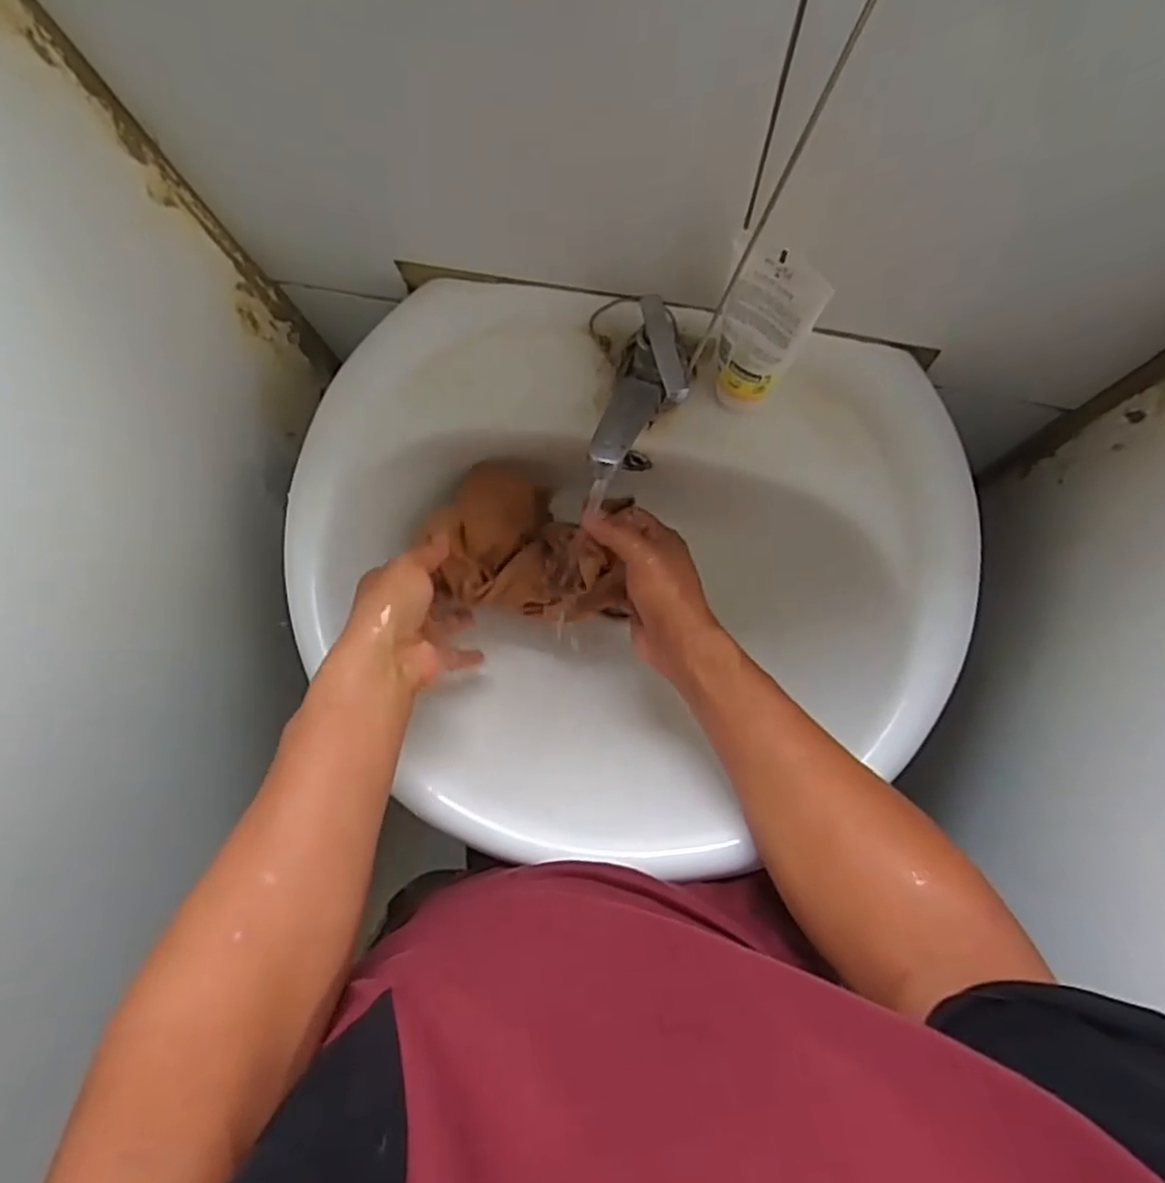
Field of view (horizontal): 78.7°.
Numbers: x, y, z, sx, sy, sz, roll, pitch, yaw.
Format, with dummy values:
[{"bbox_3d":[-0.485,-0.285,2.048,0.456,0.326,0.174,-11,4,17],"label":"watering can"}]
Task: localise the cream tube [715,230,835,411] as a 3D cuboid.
[{"bbox_3d":[0.103,-0.149,0.429,0.053,0.154,0.030,37,86,9],"label":"cream tube"}]

